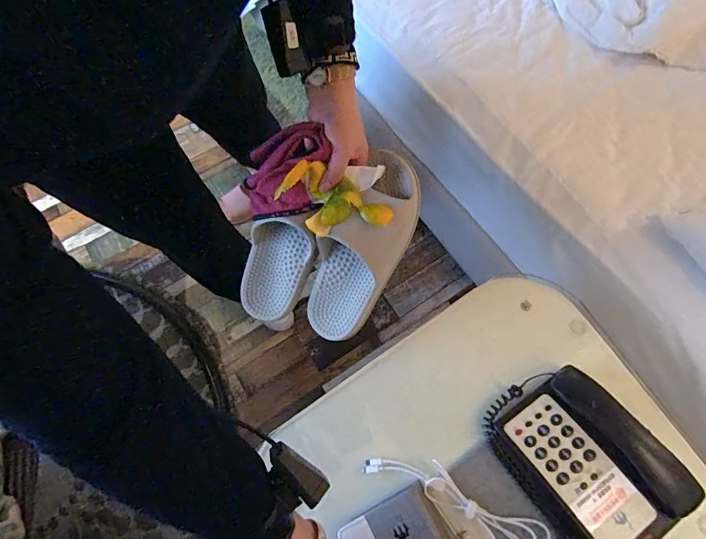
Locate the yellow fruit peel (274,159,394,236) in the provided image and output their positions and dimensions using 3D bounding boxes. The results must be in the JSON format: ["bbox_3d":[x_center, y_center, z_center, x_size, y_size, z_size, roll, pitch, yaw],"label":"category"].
[{"bbox_3d":[-0.024,-0.092,0.509,0.135,0.049,0.075,-8,69,-4],"label":"yellow fruit peel"}]

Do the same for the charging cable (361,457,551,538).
[{"bbox_3d":[0.131,0.314,0.546,0.240,0.037,0.076,29,71,10],"label":"charging cable"}]

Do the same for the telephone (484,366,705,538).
[{"bbox_3d":[0.304,0.251,0.540,0.168,0.069,0.219,-33,73,-13],"label":"telephone"}]

